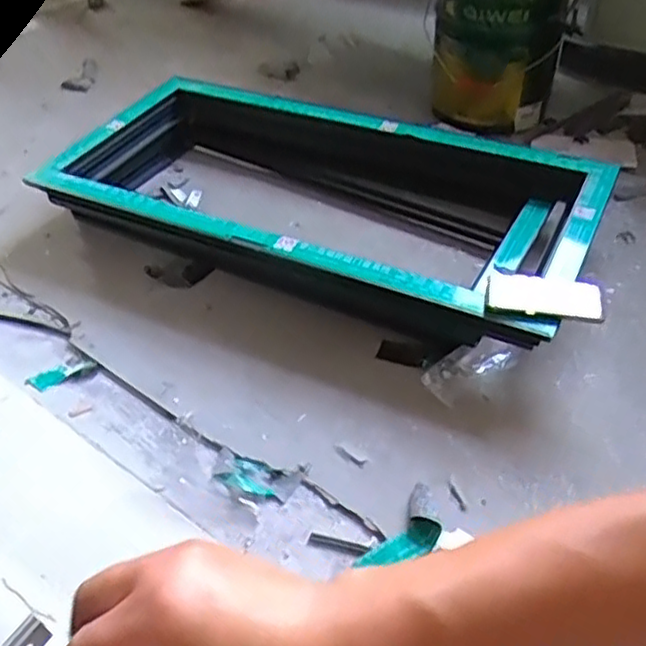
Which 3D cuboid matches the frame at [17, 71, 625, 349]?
[{"bbox_3d":[-0.038,-0.246,1.308,1.057,0.163,0.465,20,51,19],"label":"frame"}]

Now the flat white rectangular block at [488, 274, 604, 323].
[{"bbox_3d":[0.330,-0.040,1.019,0.165,0.075,0.027,10,51,23],"label":"flat white rectangular block"}]

